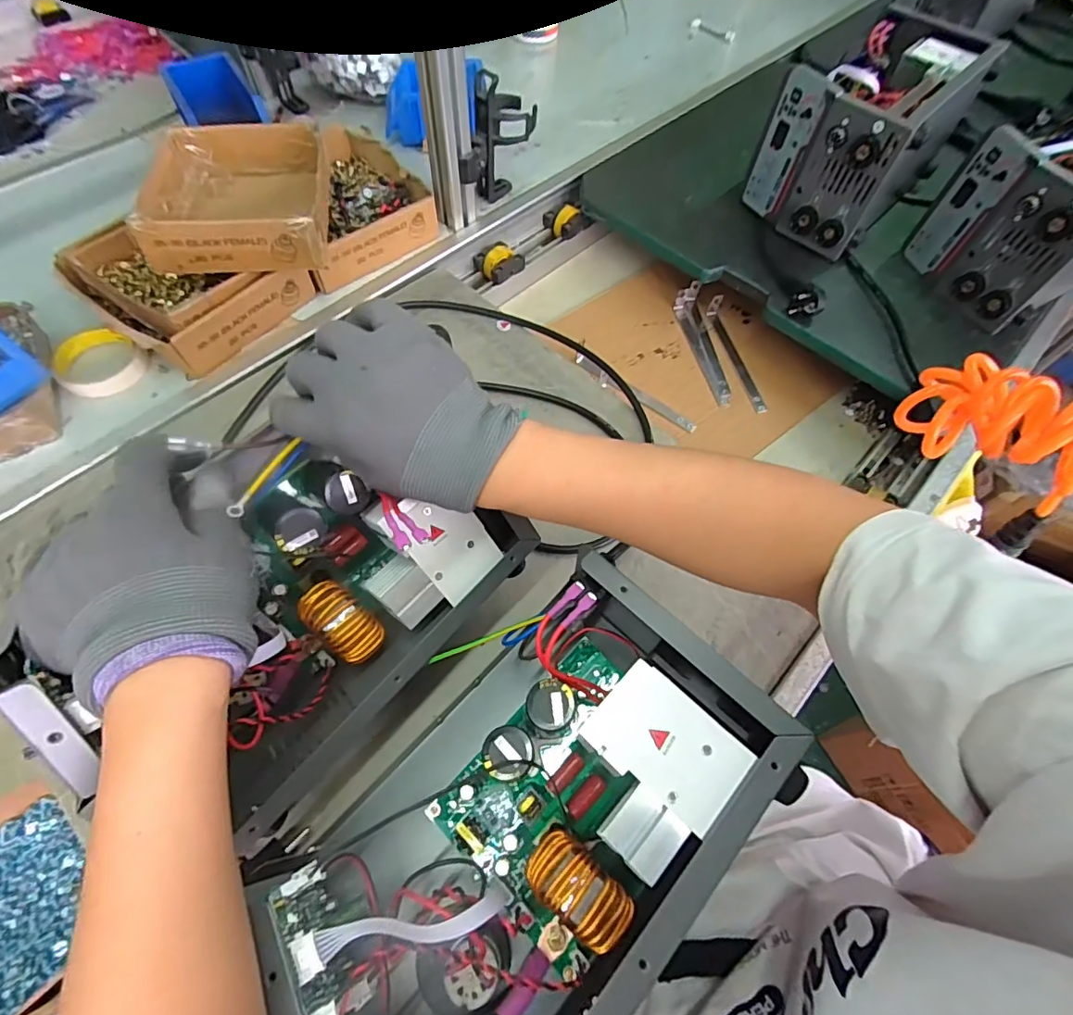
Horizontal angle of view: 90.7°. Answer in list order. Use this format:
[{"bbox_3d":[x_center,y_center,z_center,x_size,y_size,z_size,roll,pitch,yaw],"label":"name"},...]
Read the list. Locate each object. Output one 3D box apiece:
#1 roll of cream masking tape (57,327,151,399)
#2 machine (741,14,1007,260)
[{"bbox_3d":[-0.475,-0.157,0.576,0.097,0.020,0.083,39,67,16],"label":"roll of cream masking tape"},{"bbox_3d":[0.425,-0.477,0.688,0.279,0.174,0.160,-40,71,-21],"label":"machine"}]

